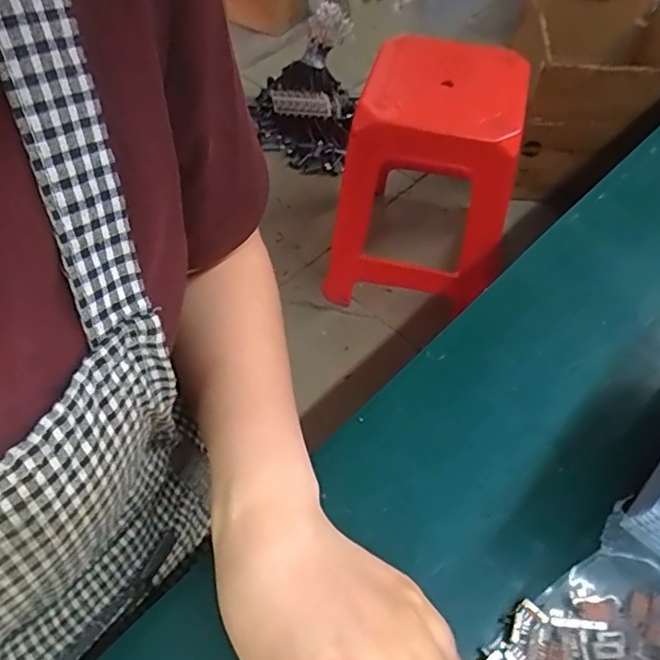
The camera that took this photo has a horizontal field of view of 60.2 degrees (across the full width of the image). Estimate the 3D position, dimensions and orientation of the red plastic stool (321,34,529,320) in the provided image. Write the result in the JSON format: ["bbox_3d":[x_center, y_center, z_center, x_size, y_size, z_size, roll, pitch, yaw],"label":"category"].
[{"bbox_3d":[0.198,-0.290,1.112,0.313,0.417,0.381,17,56,11],"label":"red plastic stool"}]

